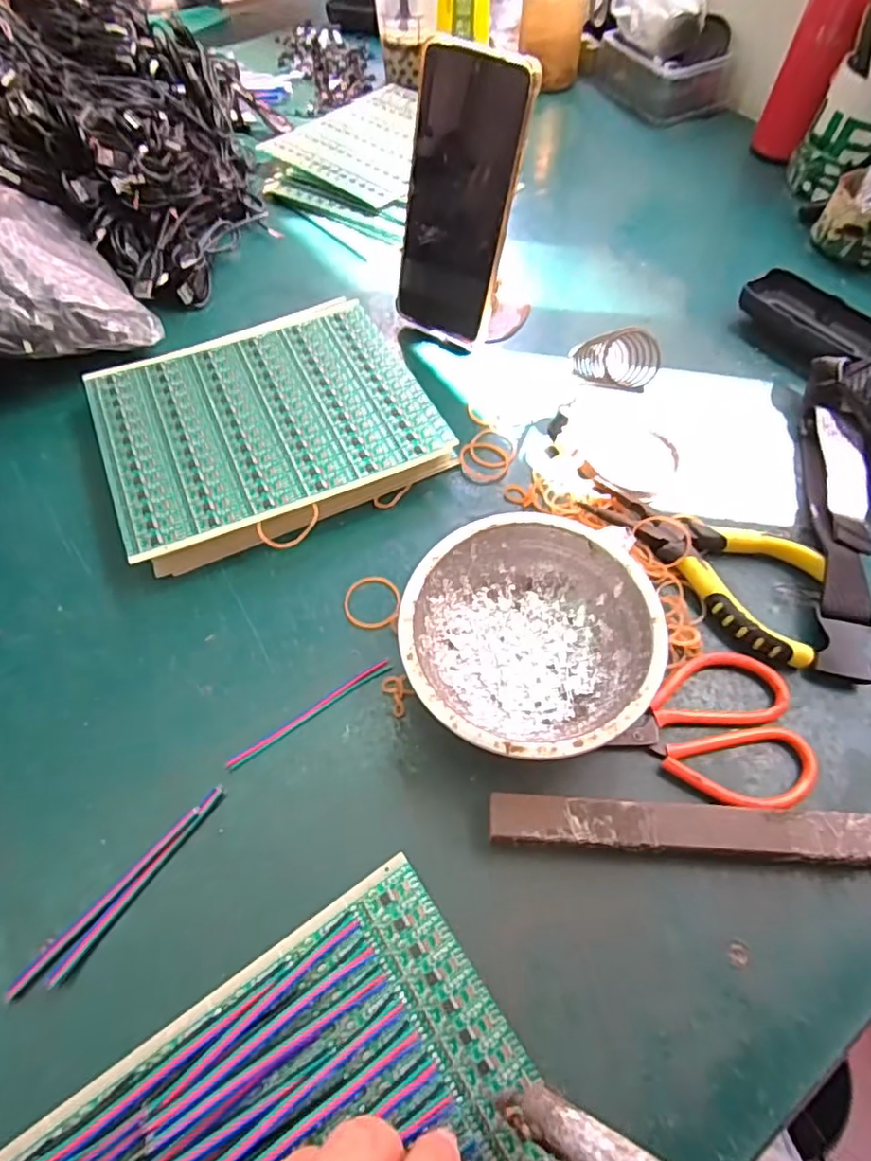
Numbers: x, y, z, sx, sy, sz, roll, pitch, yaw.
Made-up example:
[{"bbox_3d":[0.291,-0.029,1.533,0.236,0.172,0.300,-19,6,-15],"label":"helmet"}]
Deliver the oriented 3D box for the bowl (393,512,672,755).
[{"bbox_3d":[0.047,0.030,0.313,0.124,0.044,0.125,0,59,-1],"label":"bowl"}]

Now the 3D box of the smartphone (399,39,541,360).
[{"bbox_3d":[0.016,-0.251,0.411,0.081,0.173,0.018,30,50,19],"label":"smartphone"}]

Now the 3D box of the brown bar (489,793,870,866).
[{"bbox_3d":[0.134,0.117,0.281,0.215,0.016,0.021,3,59,1],"label":"brown bar"}]

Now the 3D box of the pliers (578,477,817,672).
[{"bbox_3d":[0.165,-0.018,0.359,0.070,0.017,0.150,-38,66,-21],"label":"pliers"}]

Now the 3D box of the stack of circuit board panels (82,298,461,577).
[{"bbox_3d":[-0.112,-0.105,0.407,0.201,0.031,0.178,-21,61,-13],"label":"stack of circuit board panels"}]

